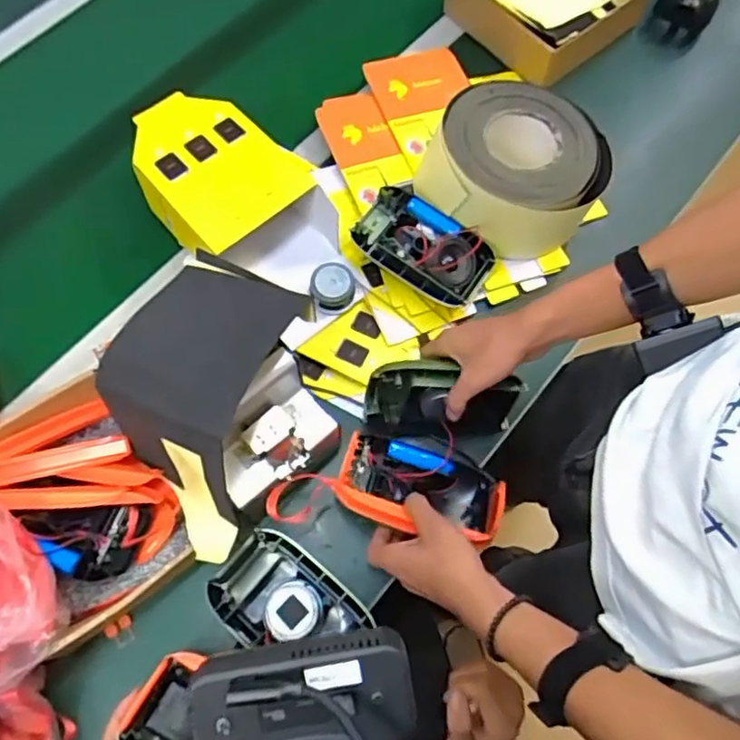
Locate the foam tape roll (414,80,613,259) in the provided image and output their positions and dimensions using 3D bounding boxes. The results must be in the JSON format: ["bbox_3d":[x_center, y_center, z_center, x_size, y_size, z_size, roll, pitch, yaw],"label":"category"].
[{"bbox_3d":[0.167,-0.229,0.740,0.183,0.098,0.178,1,69,-2],"label":"foam tape roll"}]

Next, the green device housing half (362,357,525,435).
[{"bbox_3d":[0.074,0.032,0.656,0.154,0.086,0.052,2,69,-1],"label":"green device housing half"}]

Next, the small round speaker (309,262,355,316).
[{"bbox_3d":[-0.042,-0.093,0.716,0.048,0.031,0.047,-9,70,-5],"label":"small round speaker"}]

